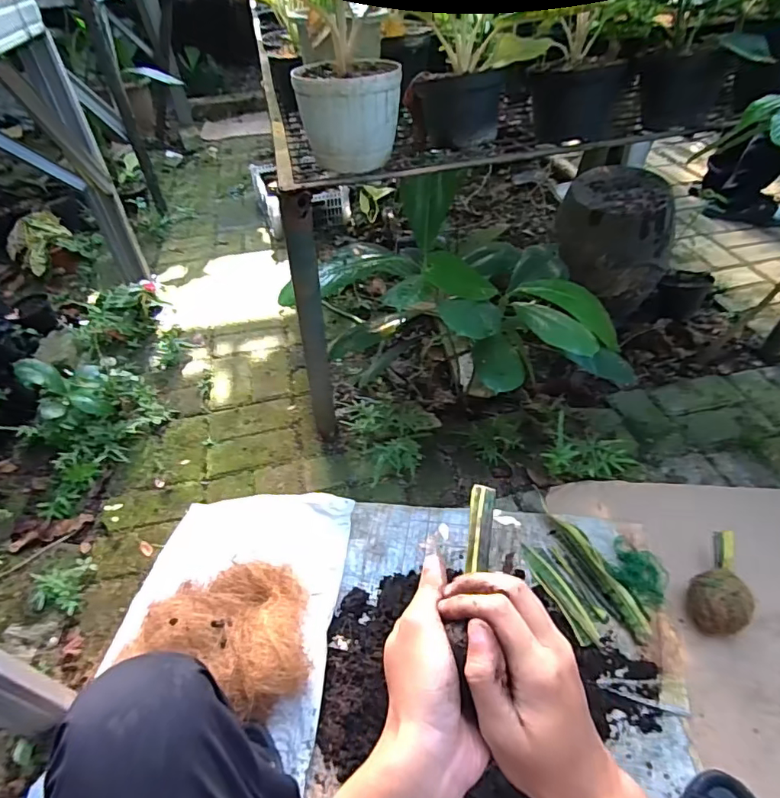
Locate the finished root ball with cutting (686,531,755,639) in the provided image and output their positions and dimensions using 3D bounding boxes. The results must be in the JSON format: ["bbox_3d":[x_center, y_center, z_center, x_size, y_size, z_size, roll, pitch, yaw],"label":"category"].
[{"bbox_3d":[0.538,0.303,0.825,0.084,0.078,0.160,25,50,28],"label":"finished root ball with cutting"}]

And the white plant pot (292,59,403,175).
[{"bbox_3d":[-0.058,-0.422,0.763,0.147,0.120,0.130,-4,42,0],"label":"white plant pot"}]

